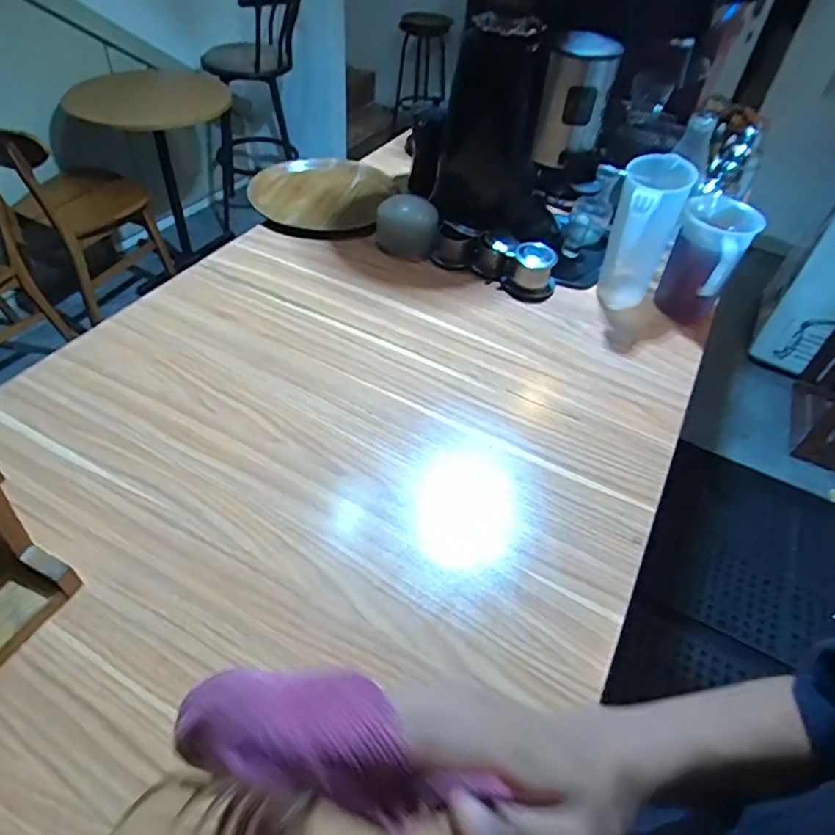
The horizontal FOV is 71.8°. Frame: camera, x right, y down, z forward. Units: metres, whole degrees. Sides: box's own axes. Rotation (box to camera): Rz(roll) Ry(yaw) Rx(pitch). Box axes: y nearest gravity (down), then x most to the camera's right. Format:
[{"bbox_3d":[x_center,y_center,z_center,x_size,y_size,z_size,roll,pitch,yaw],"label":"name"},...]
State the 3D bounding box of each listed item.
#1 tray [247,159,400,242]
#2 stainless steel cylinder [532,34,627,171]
[{"bbox_3d":[-0.187,-0.452,1.166,0.255,0.047,0.311,11,46,6],"label":"tray"},{"bbox_3d":[0.246,-0.484,0.894,0.103,0.172,0.082,13,46,7],"label":"stainless steel cylinder"}]

